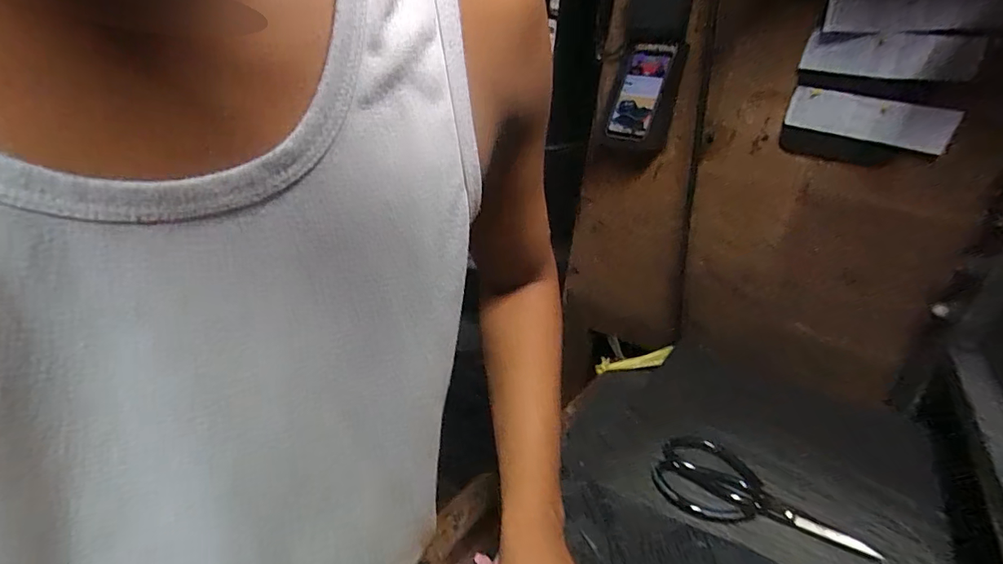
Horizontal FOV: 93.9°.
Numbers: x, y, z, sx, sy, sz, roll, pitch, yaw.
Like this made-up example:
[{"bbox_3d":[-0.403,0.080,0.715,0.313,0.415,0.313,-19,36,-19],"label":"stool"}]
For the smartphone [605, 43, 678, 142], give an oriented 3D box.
[{"bbox_3d":[0.249,-0.349,0.865,0.091,0.176,0.014,21,4,30],"label":"smartphone"}]

